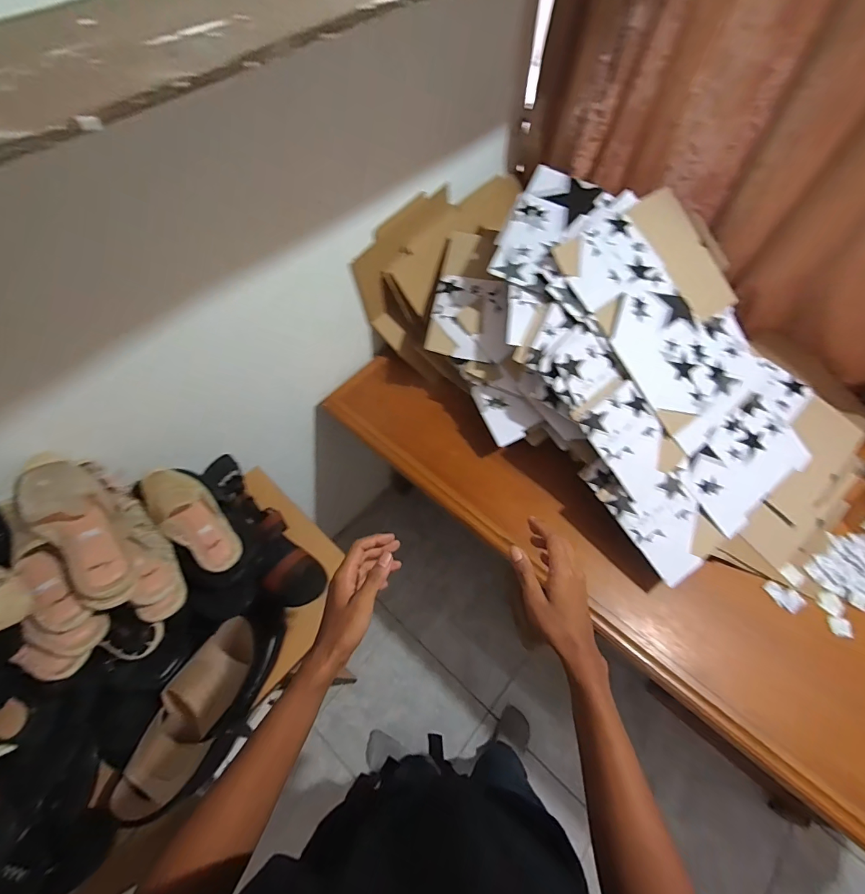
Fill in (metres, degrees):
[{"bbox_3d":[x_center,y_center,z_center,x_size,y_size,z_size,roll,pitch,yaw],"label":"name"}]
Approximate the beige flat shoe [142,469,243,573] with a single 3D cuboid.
[{"bbox_3d":[-0.416,0.105,0.692,0.239,0.075,0.087,35,66,19],"label":"beige flat shoe"}]

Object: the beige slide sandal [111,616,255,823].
[{"bbox_3d":[-0.380,0.421,0.654,0.101,0.078,0.285,20,62,12],"label":"beige slide sandal"}]

